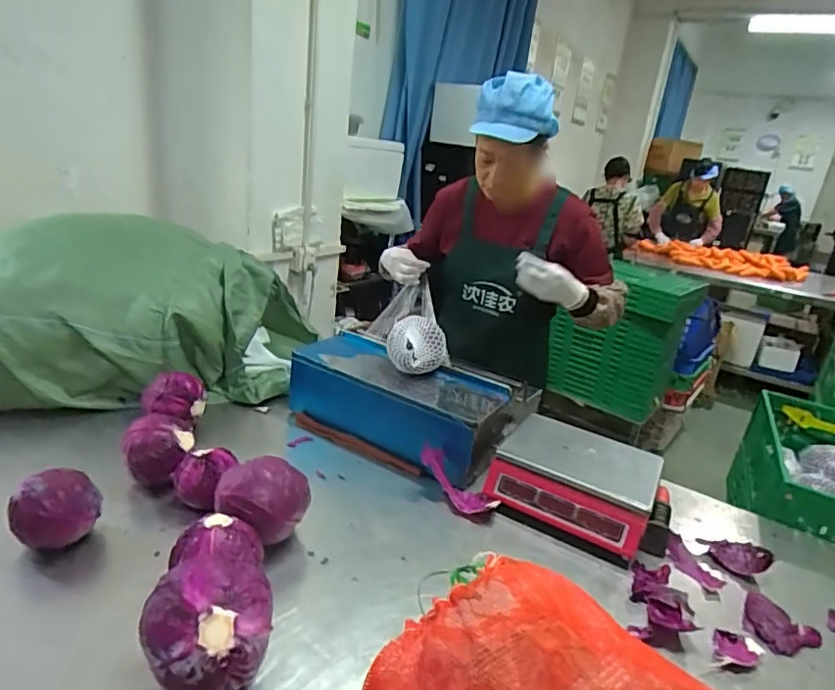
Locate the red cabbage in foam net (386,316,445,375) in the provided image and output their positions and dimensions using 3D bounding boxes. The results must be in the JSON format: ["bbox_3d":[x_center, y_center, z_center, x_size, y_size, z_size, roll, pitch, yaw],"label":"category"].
[{"bbox_3d":[-0.001,0.006,1.208,0.130,0.111,0.116,8,20,1],"label":"red cabbage in foam net"}]

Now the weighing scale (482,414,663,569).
[{"bbox_3d":[0.318,0.273,1.110,0.304,0.118,0.259,16,22,22],"label":"weighing scale"}]

